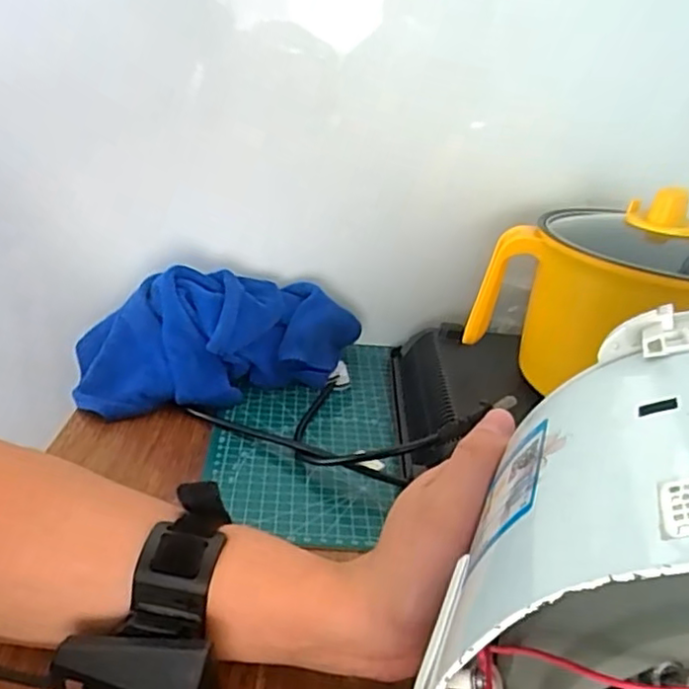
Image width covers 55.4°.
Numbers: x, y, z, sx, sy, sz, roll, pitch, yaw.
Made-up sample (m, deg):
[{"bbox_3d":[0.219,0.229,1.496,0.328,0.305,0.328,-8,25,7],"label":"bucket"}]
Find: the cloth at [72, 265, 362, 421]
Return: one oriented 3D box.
[{"bbox_3d":[-0.099,-0.005,0.566,0.248,0.093,0.101,-3,27,-19],"label":"cloth"}]

